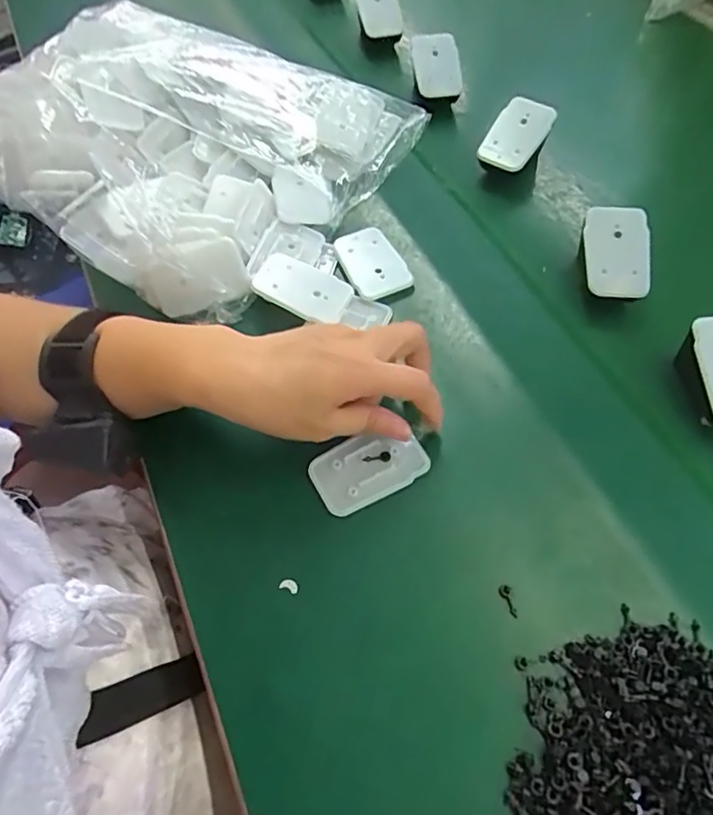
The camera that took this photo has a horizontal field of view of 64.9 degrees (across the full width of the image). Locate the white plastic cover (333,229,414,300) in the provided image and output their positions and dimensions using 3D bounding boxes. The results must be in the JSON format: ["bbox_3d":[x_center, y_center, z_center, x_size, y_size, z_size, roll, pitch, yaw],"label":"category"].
[{"bbox_3d":[0.012,-0.113,0.439,0.041,0.015,0.063,-22,60,-10],"label":"white plastic cover"}]

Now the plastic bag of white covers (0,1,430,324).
[{"bbox_3d":[-0.159,-0.229,0.478,0.343,0.089,0.262,25,63,17],"label":"plastic bag of white covers"}]

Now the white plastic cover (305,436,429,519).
[{"bbox_3d":[0.008,0.037,0.348,0.067,0.008,0.042,-25,60,-12],"label":"white plastic cover"}]

